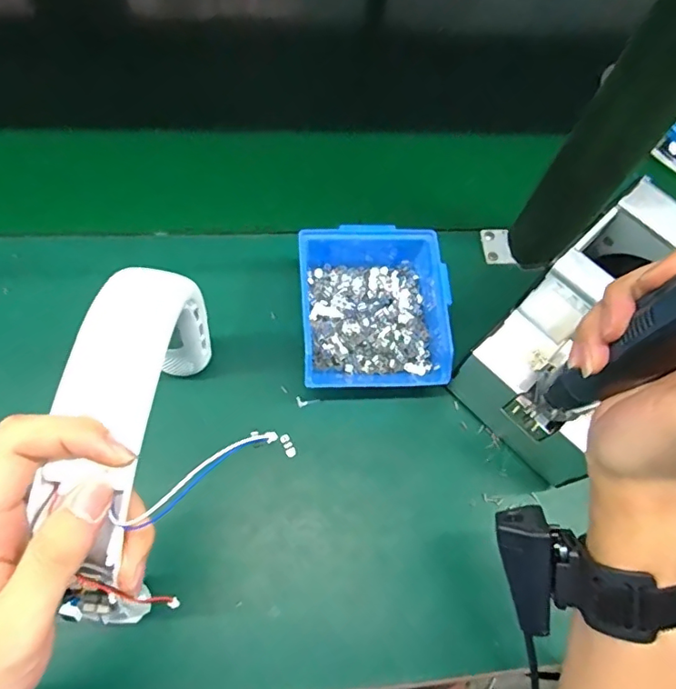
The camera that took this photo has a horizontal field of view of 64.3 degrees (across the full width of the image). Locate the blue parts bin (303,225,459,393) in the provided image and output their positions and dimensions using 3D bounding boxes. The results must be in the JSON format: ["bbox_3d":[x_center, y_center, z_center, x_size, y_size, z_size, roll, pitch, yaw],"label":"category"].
[{"bbox_3d":[0.035,-0.034,0.465,0.131,0.058,0.138,0,67,-6],"label":"blue parts bin"}]

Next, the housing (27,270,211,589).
[{"bbox_3d":[-0.111,0.019,0.331,0.042,0.200,0.121,5,100,-1],"label":"housing"}]

